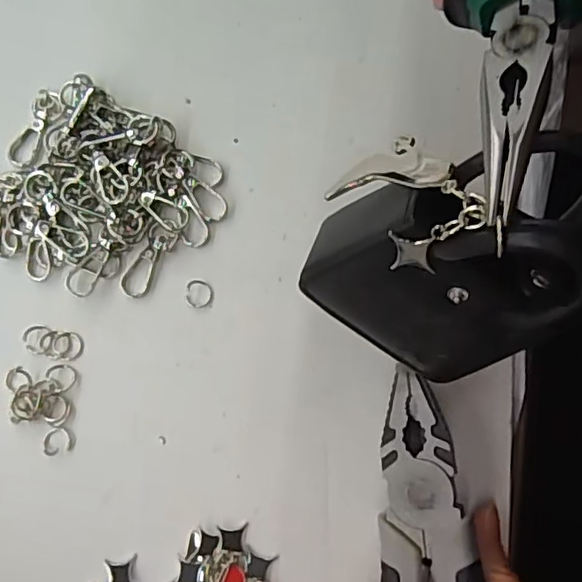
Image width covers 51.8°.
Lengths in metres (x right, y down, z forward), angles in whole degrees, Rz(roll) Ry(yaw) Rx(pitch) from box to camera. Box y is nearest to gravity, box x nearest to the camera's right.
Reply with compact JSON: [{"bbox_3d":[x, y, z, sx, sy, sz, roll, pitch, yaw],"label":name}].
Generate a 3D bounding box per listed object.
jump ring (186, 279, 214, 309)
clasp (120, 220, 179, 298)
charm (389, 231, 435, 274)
[{"bbox_3d":[-0.042,0.001,0.274,0.012,0.004,0.013,0,78,-1],"label":"jump ring"},{"bbox_3d":[-0.065,-0.015,0.274,0.013,0.005,0.039,30,80,5],"label":"clasp"},{"bbox_3d":[0.037,-0.012,0.185,0.014,0.013,0.004,10,40,18],"label":"charm"}]

